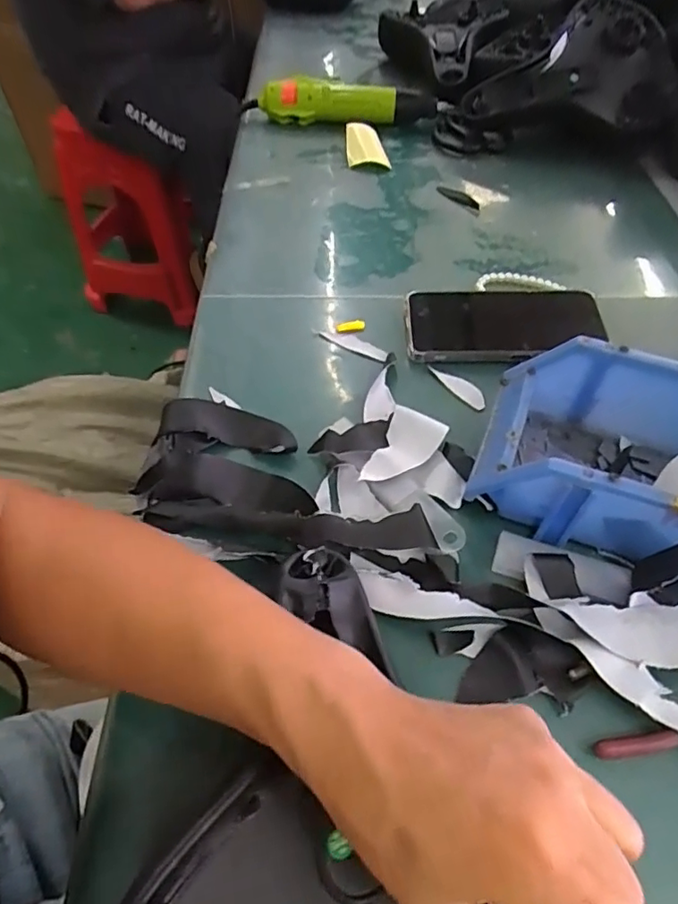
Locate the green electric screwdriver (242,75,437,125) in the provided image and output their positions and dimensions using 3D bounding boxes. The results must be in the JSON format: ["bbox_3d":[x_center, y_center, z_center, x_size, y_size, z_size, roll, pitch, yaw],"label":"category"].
[{"bbox_3d":[0.002,-0.464,0.741,0.257,0.049,0.048,1,53,0],"label":"green electric screwdriver"}]

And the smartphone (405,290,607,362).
[{"bbox_3d":[0.141,-0.112,0.485,0.163,0.014,0.085,2,55,4],"label":"smartphone"}]

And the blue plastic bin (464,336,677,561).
[{"bbox_3d":[0.185,0.004,0.362,0.179,0.074,0.126,17,54,12],"label":"blue plastic bin"}]

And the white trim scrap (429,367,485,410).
[{"bbox_3d":[0.095,-0.054,0.451,0.015,0.007,0.057,-36,61,-25],"label":"white trim scrap"}]

